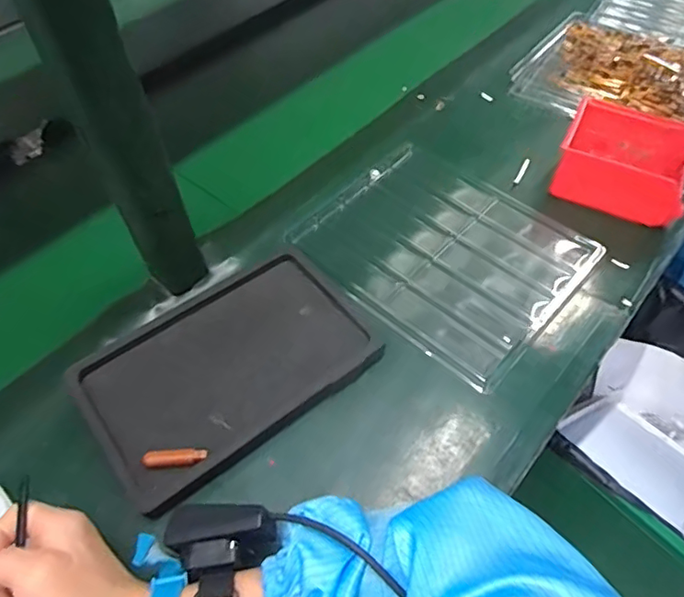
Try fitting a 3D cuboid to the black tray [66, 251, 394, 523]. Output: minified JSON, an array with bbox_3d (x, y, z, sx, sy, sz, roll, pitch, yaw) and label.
[{"bbox_3d":[-0.101,0.059,0.485,0.248,0.016,0.158,-33,59,-20],"label":"black tray"}]

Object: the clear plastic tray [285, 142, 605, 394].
[{"bbox_3d":[0.108,-0.055,0.578,0.268,0.022,0.225,35,62,25],"label":"clear plastic tray"}]

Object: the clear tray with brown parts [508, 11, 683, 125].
[{"bbox_3d":[0.402,-0.309,0.739,0.280,0.023,0.226,32,61,24],"label":"clear tray with brown parts"}]

